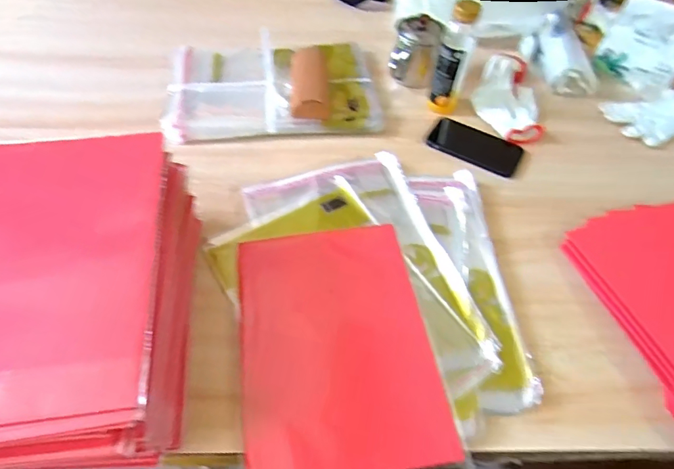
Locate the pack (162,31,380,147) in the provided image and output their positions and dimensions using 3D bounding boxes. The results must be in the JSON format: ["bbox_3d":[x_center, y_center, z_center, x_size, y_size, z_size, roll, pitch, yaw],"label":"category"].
[{"bbox_3d":[-0.106,-0.255,0.778,0.349,0.032,0.238,-4,54,-7],"label":"pack"}]

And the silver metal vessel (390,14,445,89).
[{"bbox_3d":[0.140,-0.332,0.812,0.079,0.089,0.093,10,53,3],"label":"silver metal vessel"}]

